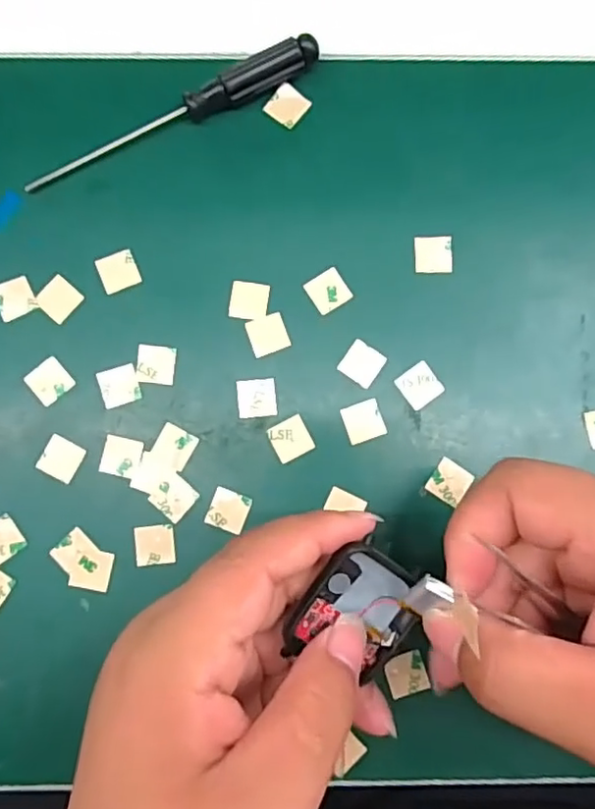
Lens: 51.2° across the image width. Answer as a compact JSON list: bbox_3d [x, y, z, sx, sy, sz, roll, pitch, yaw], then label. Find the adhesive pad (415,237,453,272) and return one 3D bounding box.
[{"bbox_3d":[0.057,-0.063,0.260,0.015,0.004,0.015,0,85,-1],"label":"adhesive pad"}]

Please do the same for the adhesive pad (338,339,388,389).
[{"bbox_3d":[0.027,-0.017,0.255,0.015,0.004,0.016,35,85,2],"label":"adhesive pad"}]

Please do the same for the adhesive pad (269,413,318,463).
[{"bbox_3d":[-0.002,0.014,0.252,0.015,0.004,0.016,-27,86,-3],"label":"adhesive pad"}]

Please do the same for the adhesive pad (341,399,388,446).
[{"bbox_3d":[0.027,0.007,0.253,0.016,0.004,0.016,-19,85,-2],"label":"adhesive pad"}]

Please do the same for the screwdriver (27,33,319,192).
[{"bbox_3d":[-0.051,-0.120,0.258,0.131,0.014,0.011,-26,86,-3],"label":"screwdriver"}]

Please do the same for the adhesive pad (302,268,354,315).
[{"bbox_3d":[0.013,-0.048,0.258,0.016,0.004,0.016,-32,86,-3],"label":"adhesive pad"}]

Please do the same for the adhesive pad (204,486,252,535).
[{"bbox_3d":[-0.027,0.043,0.249,0.016,0.004,0.015,19,85,1],"label":"adhesive pad"}]

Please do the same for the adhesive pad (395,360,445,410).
[{"bbox_3d":[0.051,-0.008,0.255,0.016,0.004,0.016,-35,86,-3],"label":"adhesive pad"}]

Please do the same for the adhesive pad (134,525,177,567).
[{"bbox_3d":[-0.057,0.057,0.249,0.016,0.004,0.016,-5,87,-4],"label":"adhesive pad"}]

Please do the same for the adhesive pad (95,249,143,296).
[{"bbox_3d":[-0.075,-0.056,0.259,0.015,0.004,0.015,-23,86,-3],"label":"adhesive pad"}]

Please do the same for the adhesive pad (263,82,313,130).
[{"bbox_3d":[-0.004,-0.128,0.265,0.015,0.004,0.015,36,85,2],"label":"adhesive pad"}]

